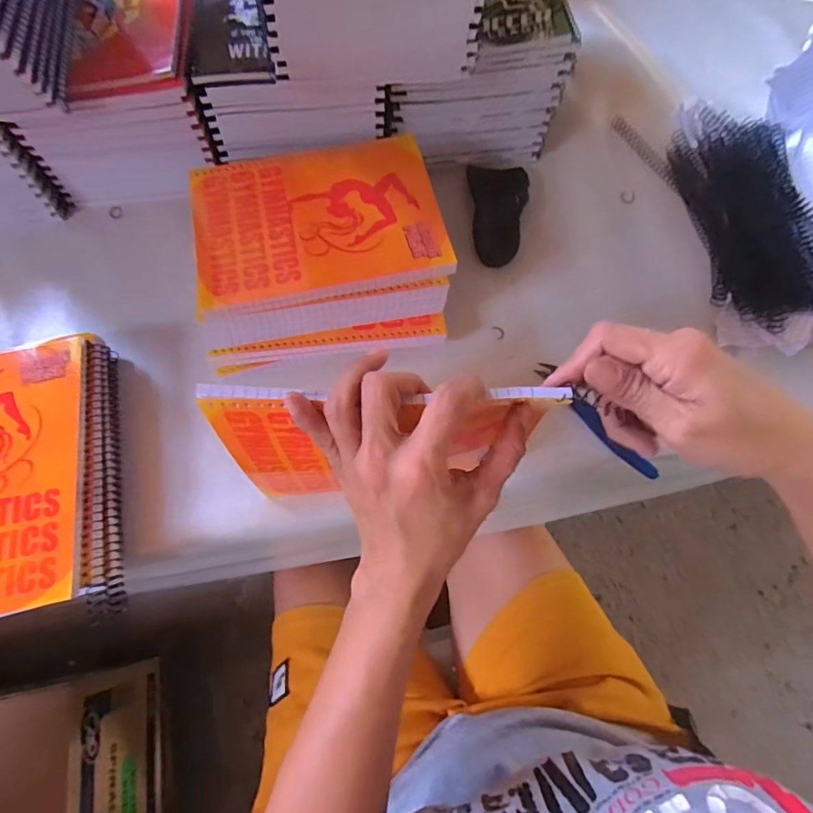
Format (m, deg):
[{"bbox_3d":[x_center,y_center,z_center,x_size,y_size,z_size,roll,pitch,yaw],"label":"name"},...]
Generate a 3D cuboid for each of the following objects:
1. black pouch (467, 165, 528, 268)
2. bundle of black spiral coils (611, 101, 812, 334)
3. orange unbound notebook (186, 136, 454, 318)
[{"bbox_3d":[0.093,-0.190,0.476,0.058,0.017,0.111,-2,70,-1],"label":"black pouch"},{"bbox_3d":[0.326,-0.196,0.473,0.135,0.028,0.251,-12,70,-4],"label":"bundle of black spiral coils"},{"bbox_3d":[-0.074,-0.157,0.404,0.198,0.010,0.149,-12,70,-4],"label":"orange unbound notebook"}]

